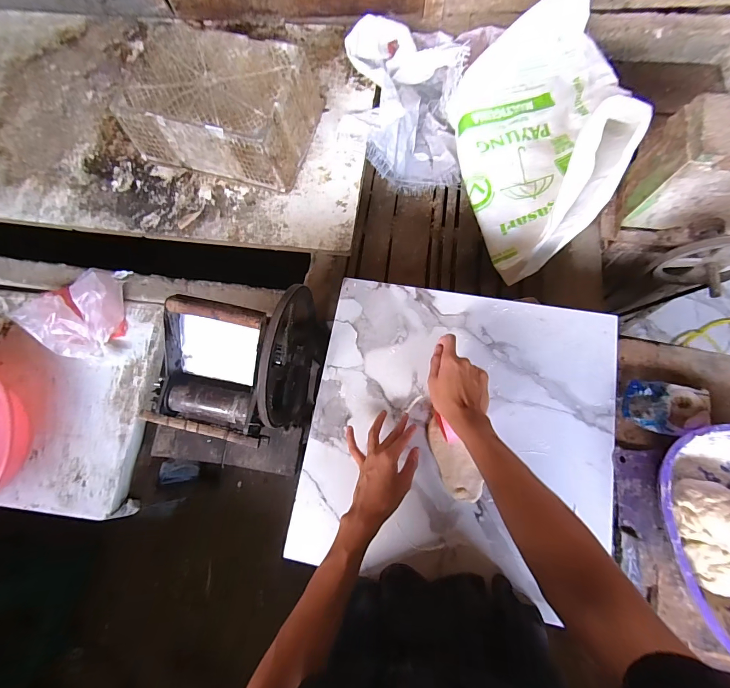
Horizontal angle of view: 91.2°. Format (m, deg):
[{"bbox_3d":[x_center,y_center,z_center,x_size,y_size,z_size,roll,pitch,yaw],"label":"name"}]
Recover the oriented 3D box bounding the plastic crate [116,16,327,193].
[{"bbox_3d":[-0.386,-0.654,0.991,0.466,0.183,0.325,17,75,6],"label":"plastic crate"}]

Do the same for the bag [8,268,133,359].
[{"bbox_3d":[-0.774,-0.084,0.947,0.255,0.060,0.240,1,73,1],"label":"bag"}]

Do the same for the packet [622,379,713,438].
[{"bbox_3d":[0.487,0.104,0.584,0.116,0.038,0.085,16,74,6],"label":"packet"}]

